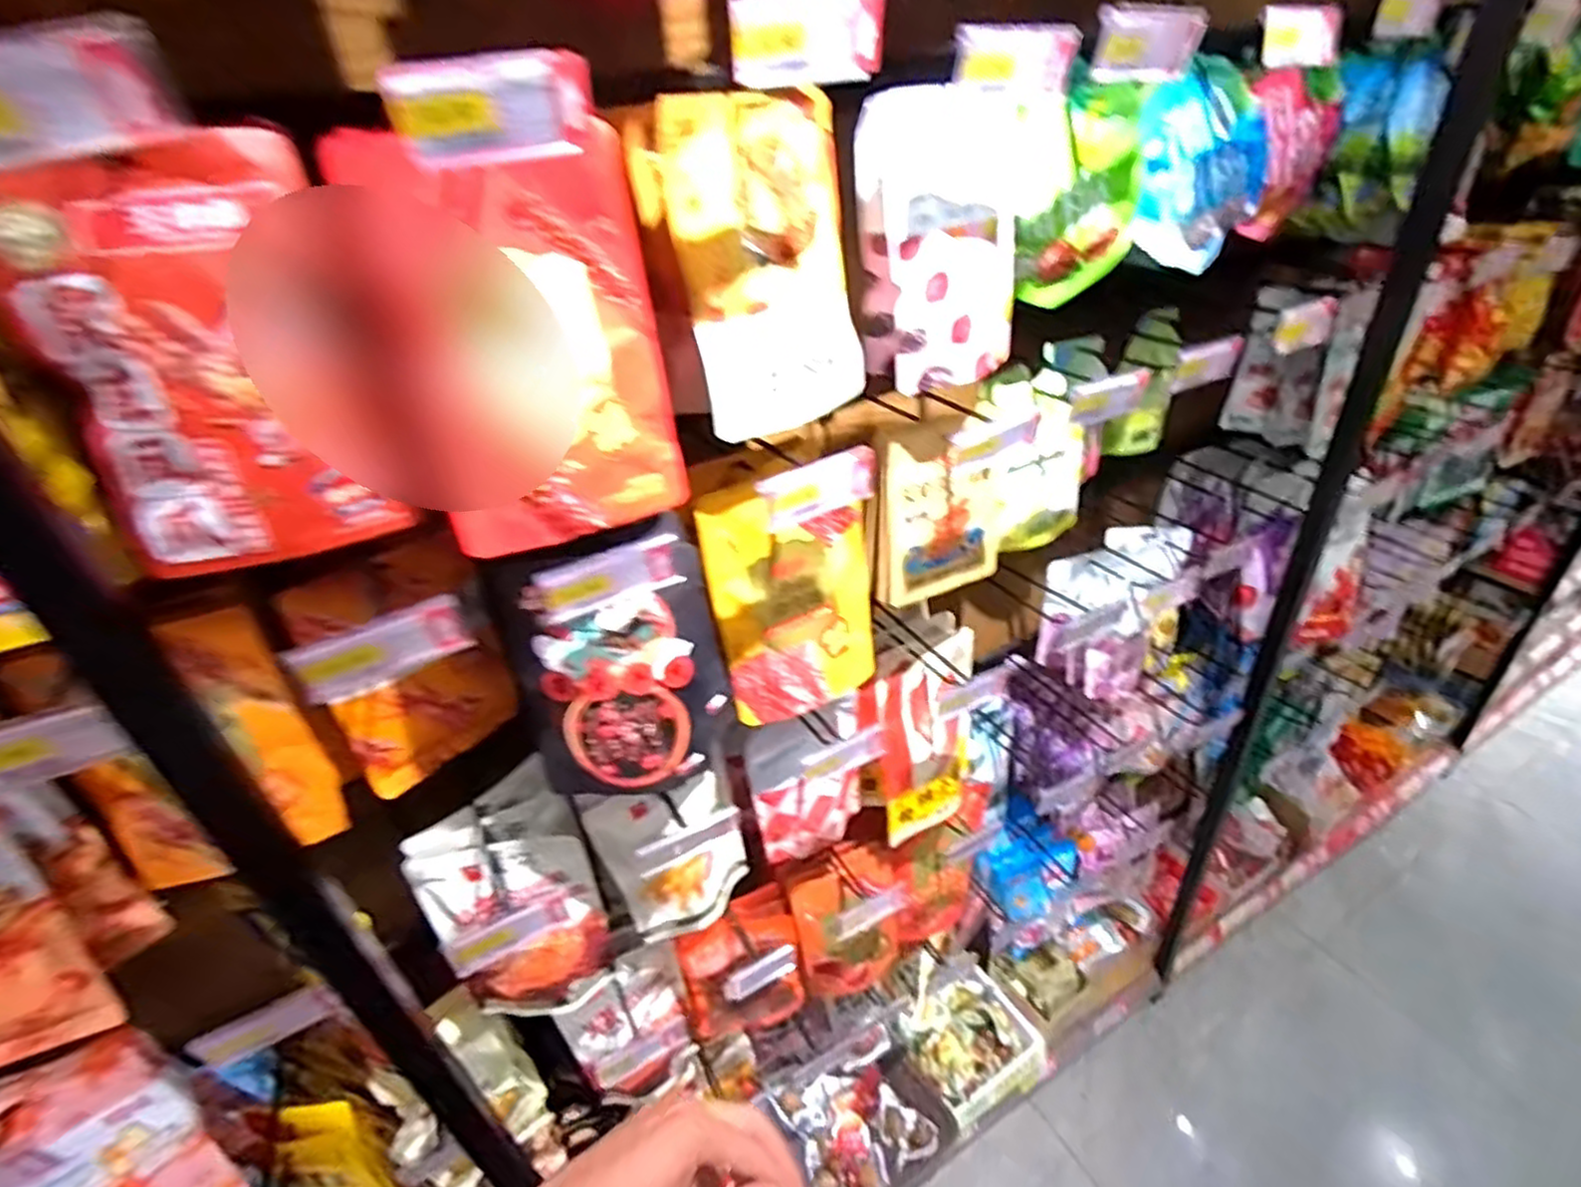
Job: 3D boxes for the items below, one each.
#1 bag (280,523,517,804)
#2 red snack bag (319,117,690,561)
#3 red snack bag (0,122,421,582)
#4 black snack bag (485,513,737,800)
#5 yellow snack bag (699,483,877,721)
[{"bbox_3d":[-0.339,0.065,0.671,0.145,0.222,0.026,-28,41,-29],"label":"bag"},{"bbox_3d":[-0.163,-0.157,0.484,0.168,0.229,0.067,-20,38,-22],"label":"red snack bag"},{"bbox_3d":[-0.353,-0.131,0.451,0.164,0.232,0.058,-16,36,-16],"label":"red snack bag"},{"bbox_3d":[-0.148,0.059,0.655,0.175,0.226,0.077,-15,19,-7],"label":"black snack bag"},{"bbox_3d":[0.012,0.008,0.719,0.170,0.248,0.069,-24,39,-26],"label":"yellow snack bag"}]

